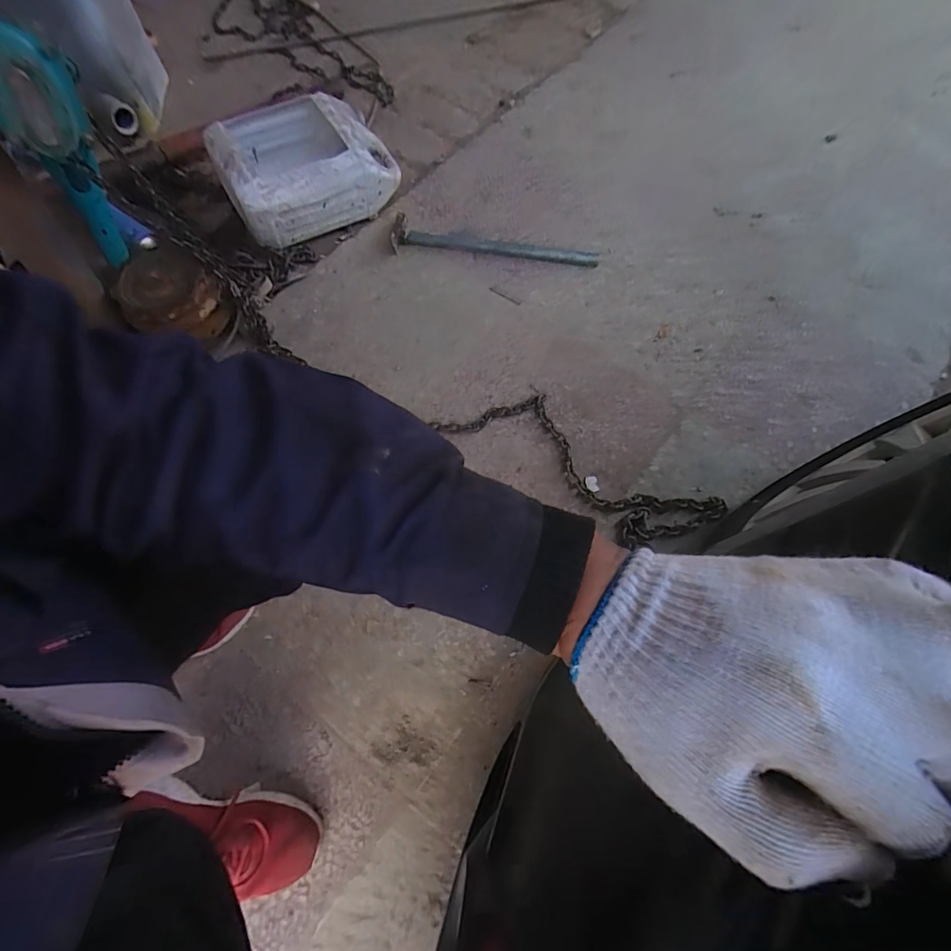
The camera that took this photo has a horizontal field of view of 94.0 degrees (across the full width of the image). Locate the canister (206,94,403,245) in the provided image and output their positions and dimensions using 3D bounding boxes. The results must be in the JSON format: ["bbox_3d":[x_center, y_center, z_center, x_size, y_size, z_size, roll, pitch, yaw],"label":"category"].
[{"bbox_3d":[-0.362,-0.655,0.969,0.390,0.171,0.263,-18,71,-8],"label":"canister"}]

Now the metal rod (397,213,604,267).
[{"bbox_3d":[0.043,-0.518,0.979,0.452,0.025,0.071,6,69,1],"label":"metal rod"}]

